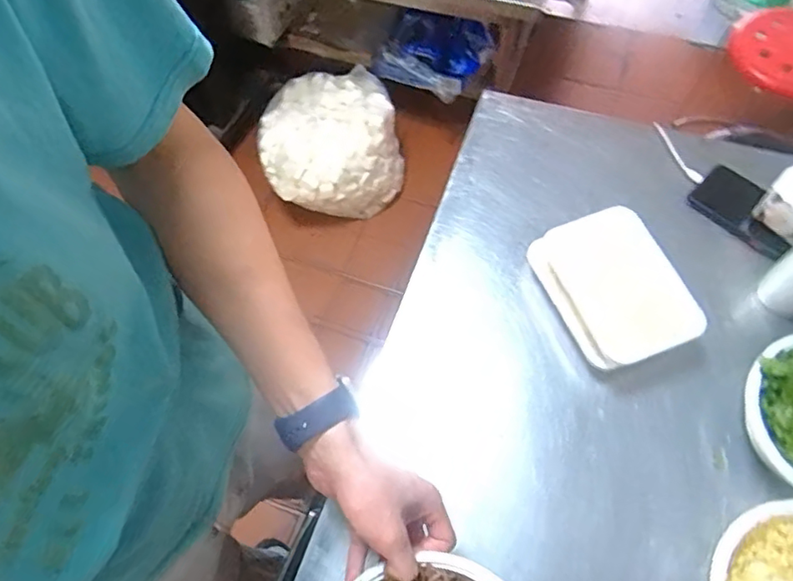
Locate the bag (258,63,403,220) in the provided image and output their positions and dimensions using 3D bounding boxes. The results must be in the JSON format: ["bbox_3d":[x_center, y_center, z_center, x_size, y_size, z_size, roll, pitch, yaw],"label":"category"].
[{"bbox_3d":[-0.184,-0.410,1.622,0.372,0.236,0.370,-13,63,-4],"label":"bag"}]

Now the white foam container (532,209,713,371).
[{"bbox_3d":[0.231,0.000,0.627,0.119,0.063,0.172,-21,63,-8],"label":"white foam container"}]

